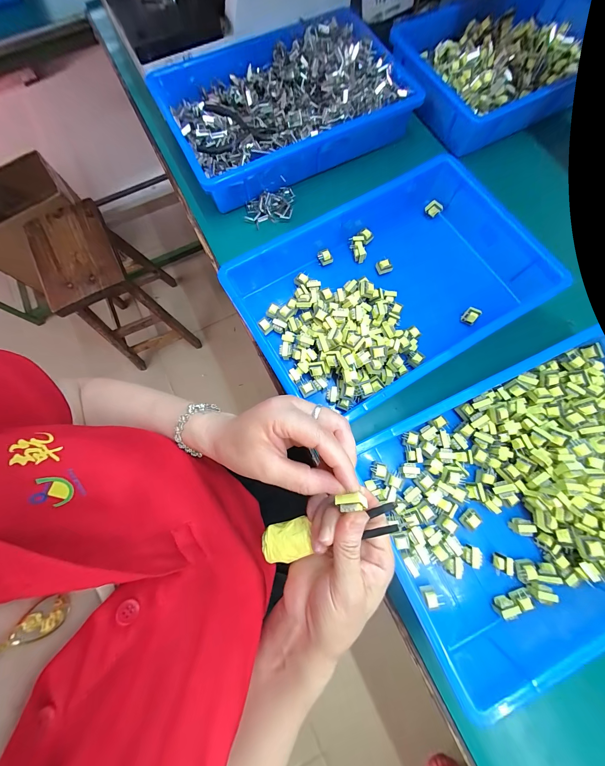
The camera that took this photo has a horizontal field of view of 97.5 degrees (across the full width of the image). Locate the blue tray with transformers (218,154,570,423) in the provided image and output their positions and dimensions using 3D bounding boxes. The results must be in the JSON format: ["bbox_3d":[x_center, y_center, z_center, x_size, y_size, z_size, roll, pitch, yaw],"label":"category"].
[{"bbox_3d":[0.114,-0.124,0.366,0.371,0.085,0.243,-31,78,-6],"label":"blue tray with transformers"}]

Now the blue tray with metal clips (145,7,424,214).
[{"bbox_3d":[-0.034,-0.457,0.438,0.355,0.065,0.260,-27,77,-5],"label":"blue tray with metal clips"}]

